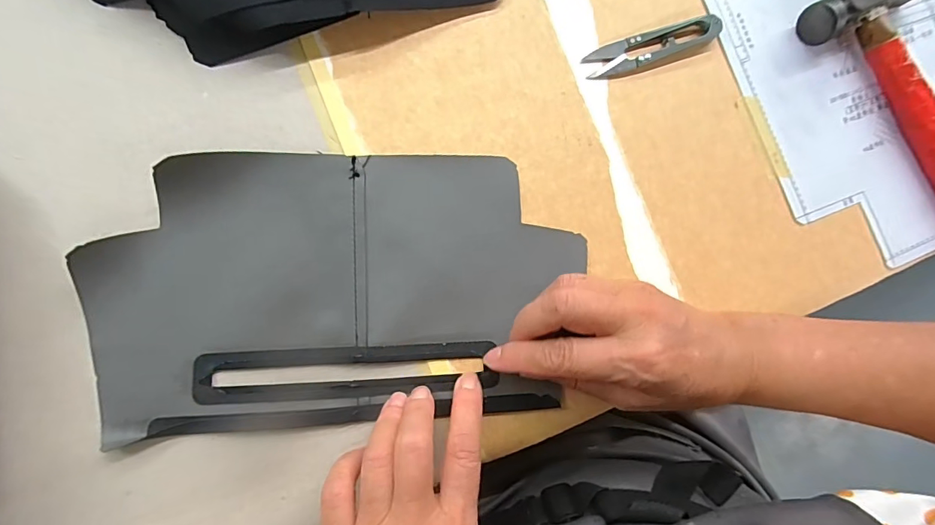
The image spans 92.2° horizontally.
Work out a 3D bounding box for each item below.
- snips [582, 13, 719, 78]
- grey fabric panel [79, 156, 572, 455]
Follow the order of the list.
[{"bbox_3d":[0.130,-0.152,0.314,0.100,0.011,0.024,-20,88,-9],"label":"snips"},{"bbox_3d":[-0.073,0.014,0.277,0.280,0.007,0.161,-2,85,-8],"label":"grey fabric panel"}]

